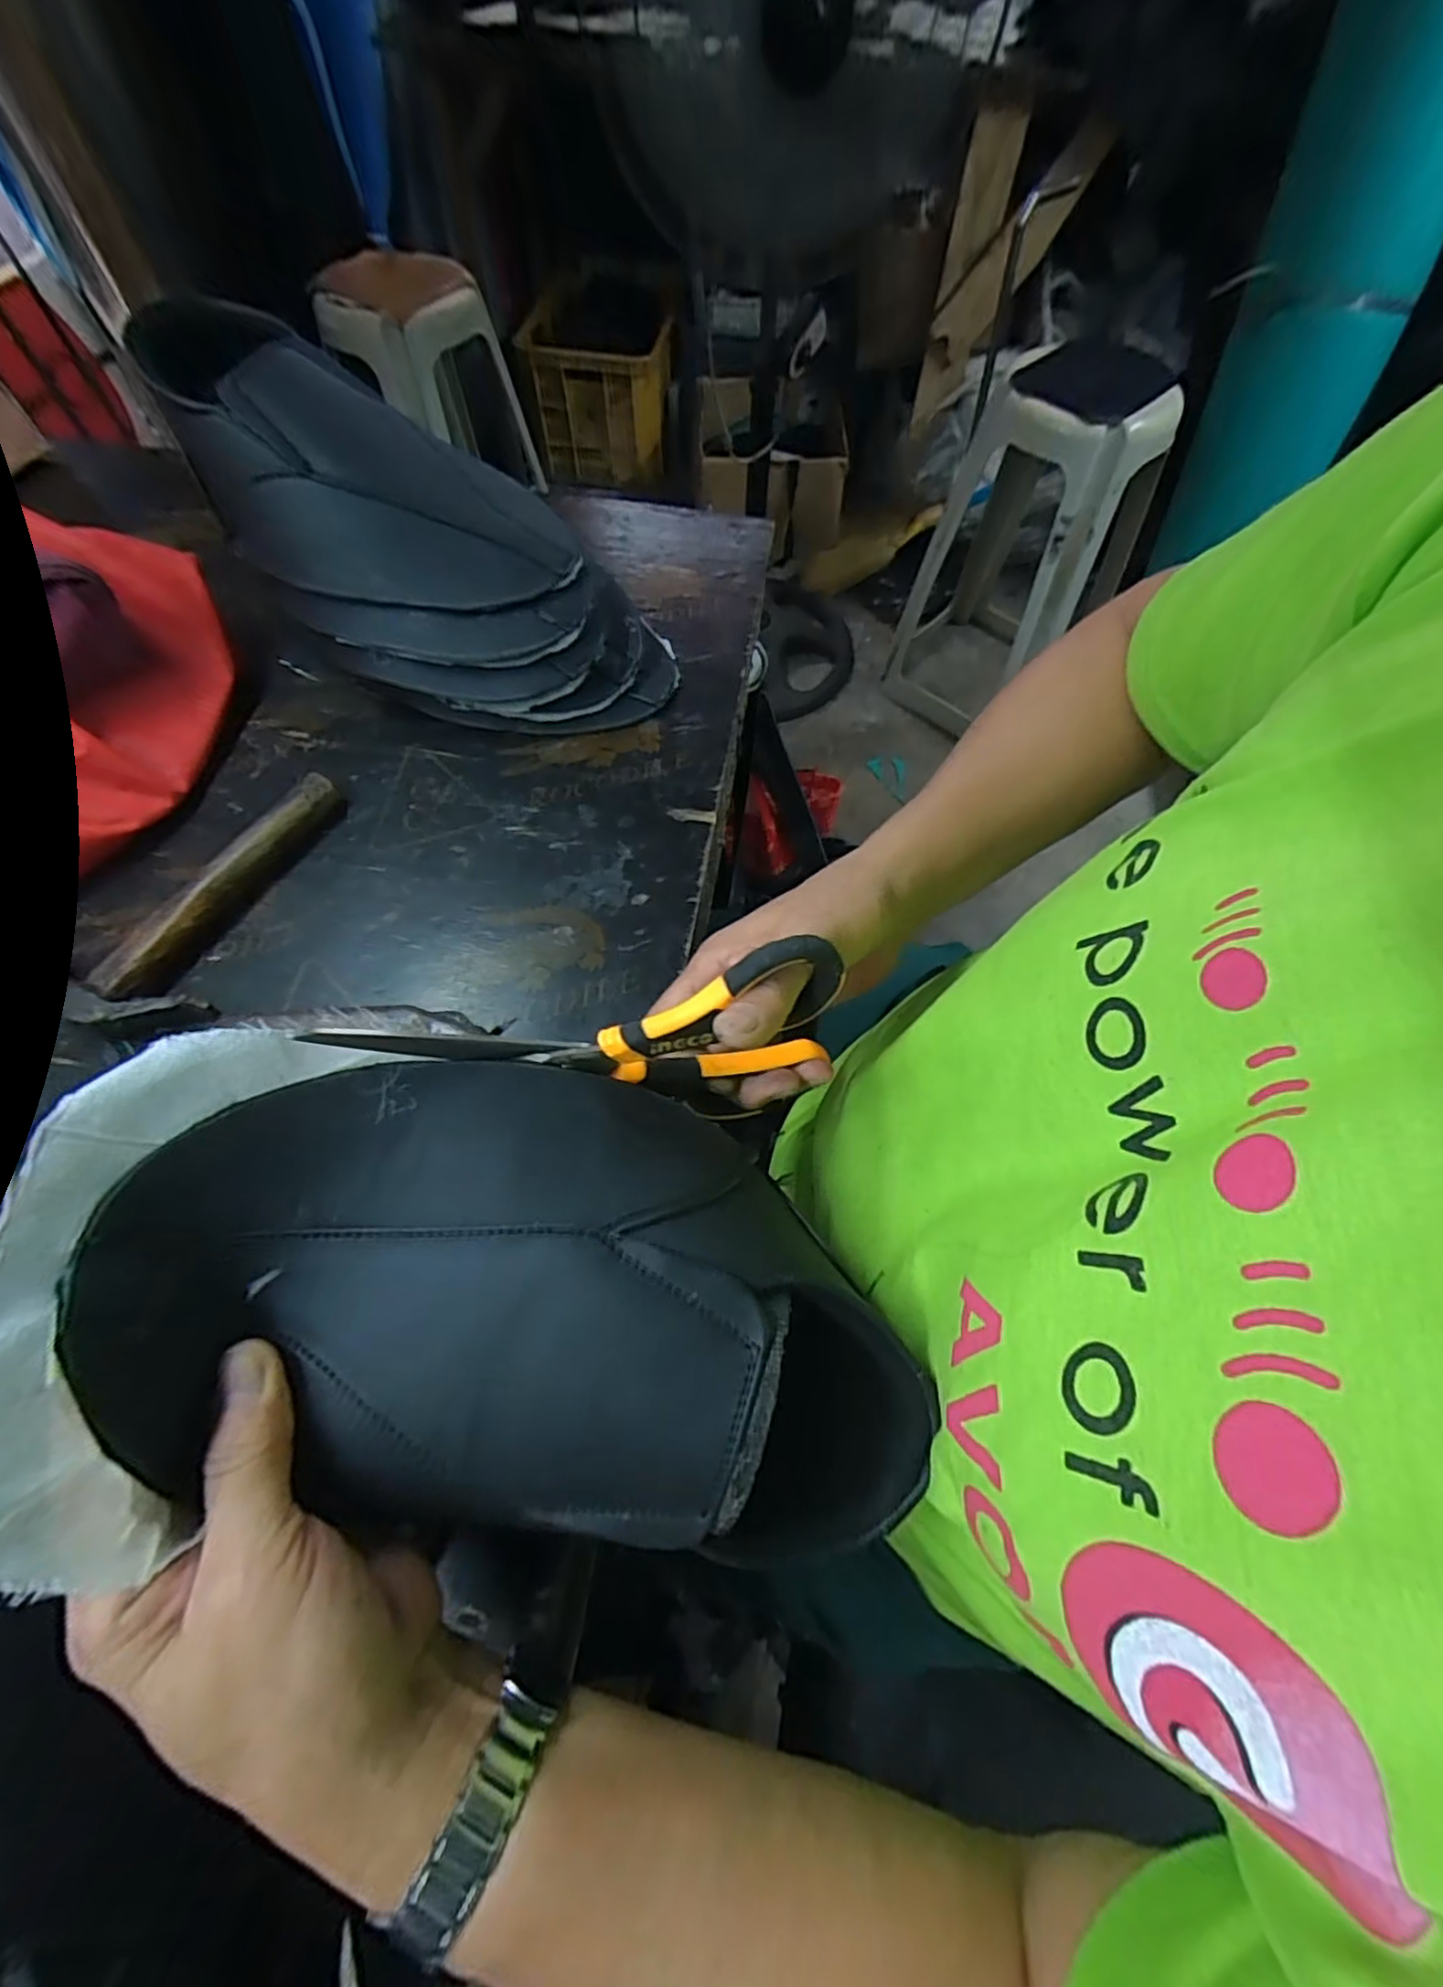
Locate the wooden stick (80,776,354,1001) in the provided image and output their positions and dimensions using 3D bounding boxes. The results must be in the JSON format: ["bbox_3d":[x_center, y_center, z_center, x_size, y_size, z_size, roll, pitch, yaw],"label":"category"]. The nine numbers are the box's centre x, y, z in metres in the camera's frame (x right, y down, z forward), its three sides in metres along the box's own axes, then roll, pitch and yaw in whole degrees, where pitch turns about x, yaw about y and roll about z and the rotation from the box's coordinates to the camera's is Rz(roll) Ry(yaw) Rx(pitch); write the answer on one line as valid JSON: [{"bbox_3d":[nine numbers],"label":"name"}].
[{"bbox_3d":[-0.282,-0.063,0.395,0.019,0.023,0.165,25,66,10],"label":"wooden stick"}]

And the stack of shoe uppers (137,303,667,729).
[{"bbox_3d":[-0.207,-0.295,0.452,0.367,0.092,0.162,36,66,-8],"label":"stack of shoe uppers"}]

